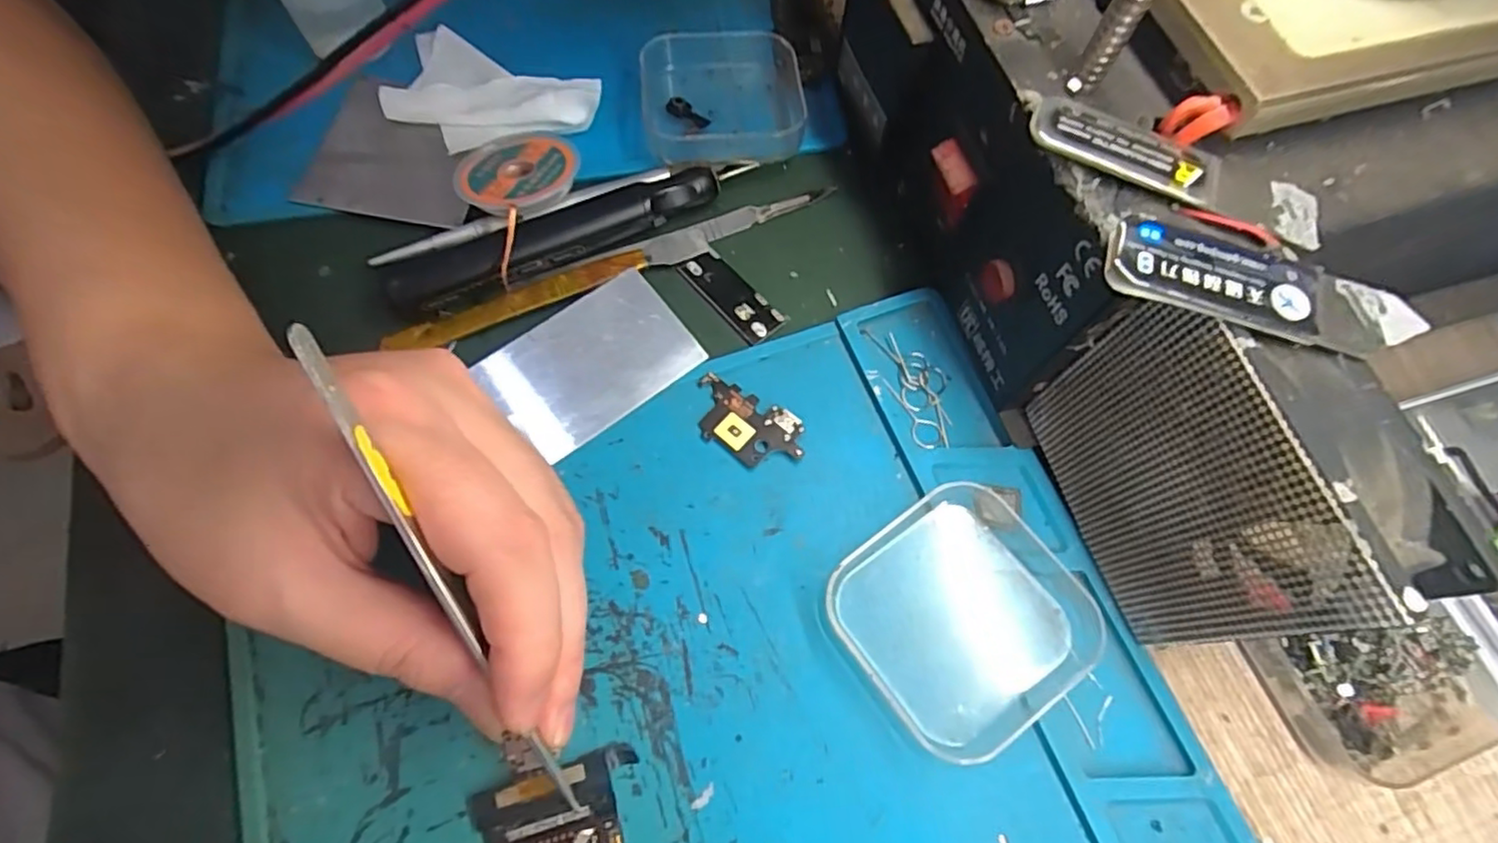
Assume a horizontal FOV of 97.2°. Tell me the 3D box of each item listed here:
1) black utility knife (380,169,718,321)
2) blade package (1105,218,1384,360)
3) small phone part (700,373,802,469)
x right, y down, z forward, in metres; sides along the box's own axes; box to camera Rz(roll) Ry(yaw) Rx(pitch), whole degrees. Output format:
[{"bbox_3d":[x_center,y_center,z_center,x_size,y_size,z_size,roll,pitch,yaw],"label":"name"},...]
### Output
[{"bbox_3d":[-0.070,-0.066,0.238,0.123,0.015,0.022,-19,69,-10],"label":"black utility knife"},{"bbox_3d":[0.106,-0.029,0.141,0.057,0.007,0.018,16,67,5],"label":"blade package"},{"bbox_3d":[-0.001,0.001,0.220,0.041,0.004,0.022,30,69,11],"label":"small phone part"}]

